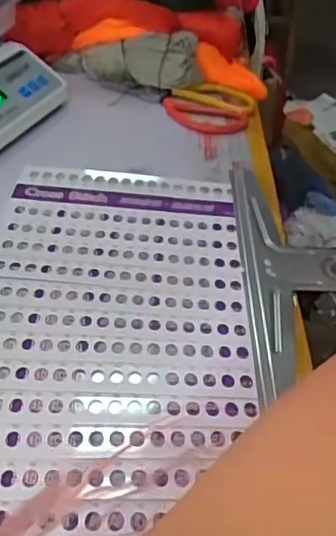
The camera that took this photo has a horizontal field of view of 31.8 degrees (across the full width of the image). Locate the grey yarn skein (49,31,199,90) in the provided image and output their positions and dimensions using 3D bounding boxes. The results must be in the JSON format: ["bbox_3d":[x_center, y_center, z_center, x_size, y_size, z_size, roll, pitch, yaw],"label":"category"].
[{"bbox_3d":[-0.053,-0.264,0.749,0.189,0.059,0.042,7,42,22],"label":"grey yarn skein"}]

